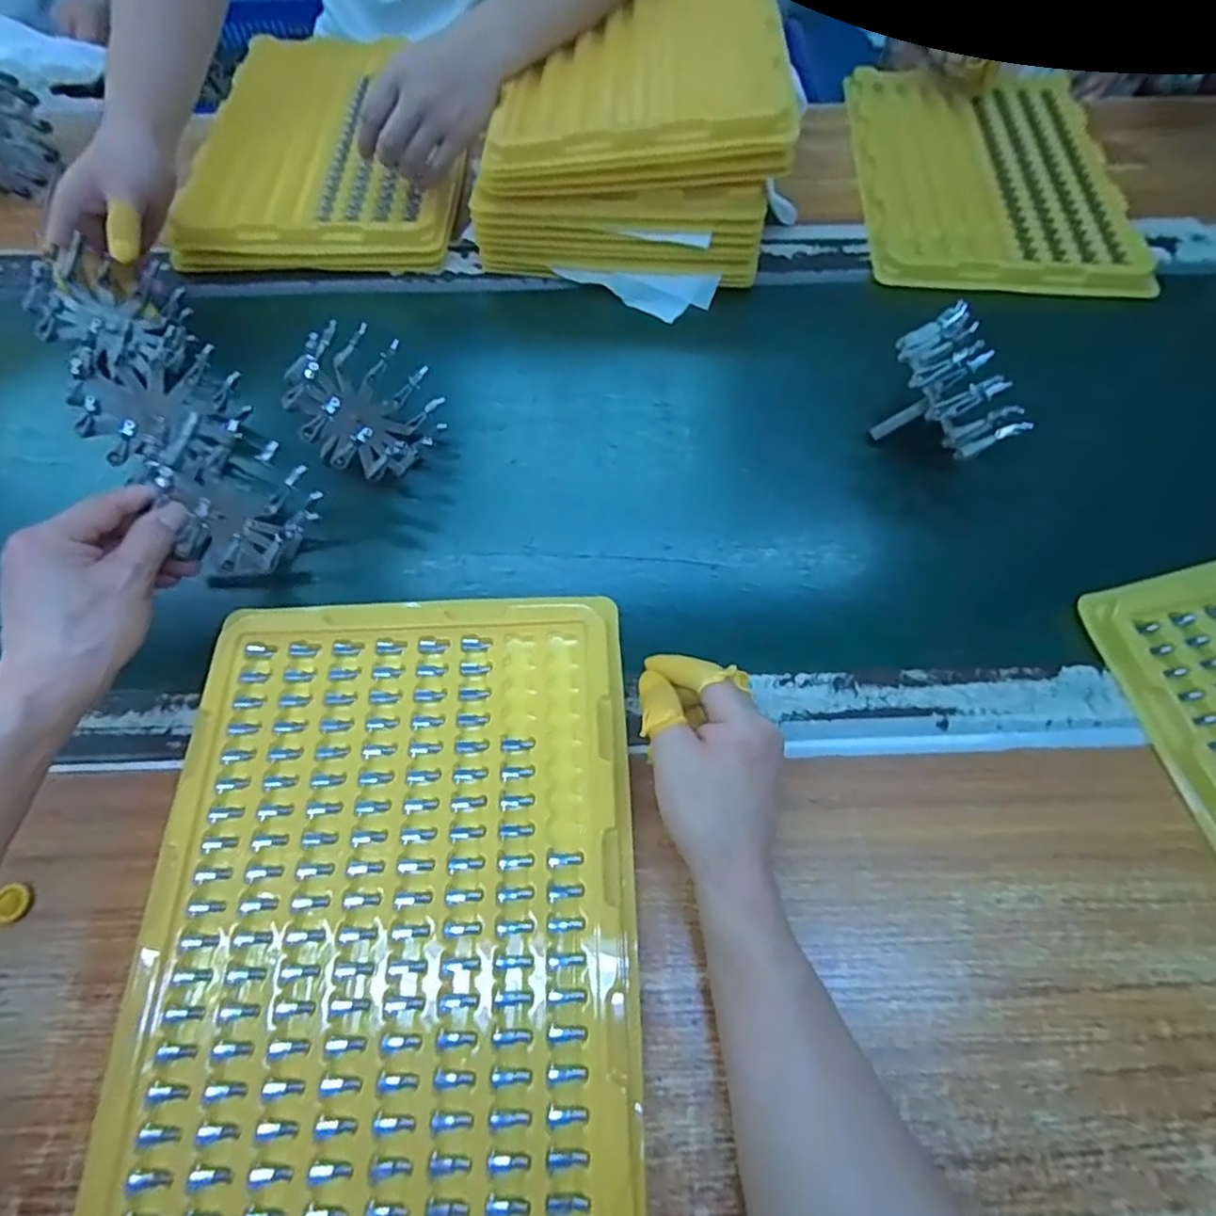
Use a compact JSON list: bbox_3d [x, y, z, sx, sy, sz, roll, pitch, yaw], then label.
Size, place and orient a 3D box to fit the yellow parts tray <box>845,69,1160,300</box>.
[{"bbox_3d":[0.402,-0.469,0.688,0.259,0.017,0.379,4,65,4],"label":"yellow parts tray"}]

